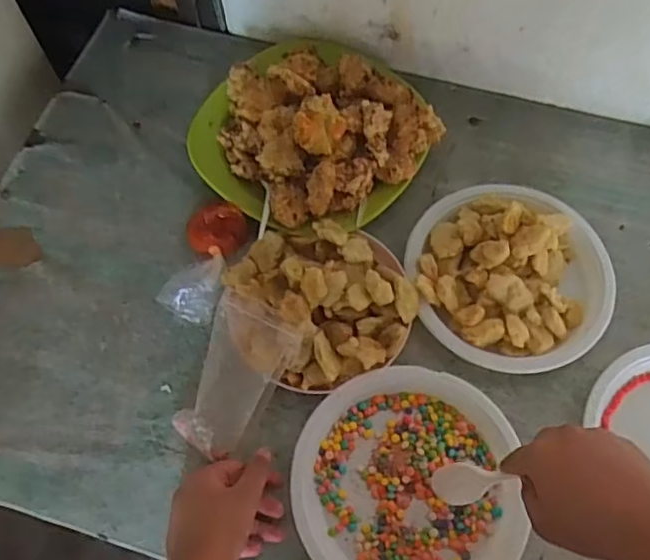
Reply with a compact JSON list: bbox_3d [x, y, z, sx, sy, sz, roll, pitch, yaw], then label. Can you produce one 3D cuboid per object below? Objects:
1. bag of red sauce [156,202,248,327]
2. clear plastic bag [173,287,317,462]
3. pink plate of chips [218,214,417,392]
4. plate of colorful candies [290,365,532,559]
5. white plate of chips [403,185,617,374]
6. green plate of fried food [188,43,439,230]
[{"bbox_3d":[-0.123,-0.018,0.633,0.061,0.029,0.128,10,66,5],"label":"bag of red sauce"},{"bbox_3d":[-0.076,0.088,0.560,0.088,0.058,0.136,24,68,11],"label":"clear plastic bag"},{"bbox_3d":[0.003,0.014,0.598,0.157,0.061,0.164,0,65,0],"label":"pink plate of chips"},{"bbox_3d":[0.074,0.183,0.543,0.193,0.023,0.202,0,65,0],"label":"plate of colorful candies"},{"bbox_3d":[0.186,-0.009,0.620,0.195,0.043,0.193,0,65,0],"label":"white plate of chips"},{"bbox_3d":[-0.015,-0.175,0.674,0.241,0.087,0.241,0,65,0],"label":"green plate of fried food"}]

